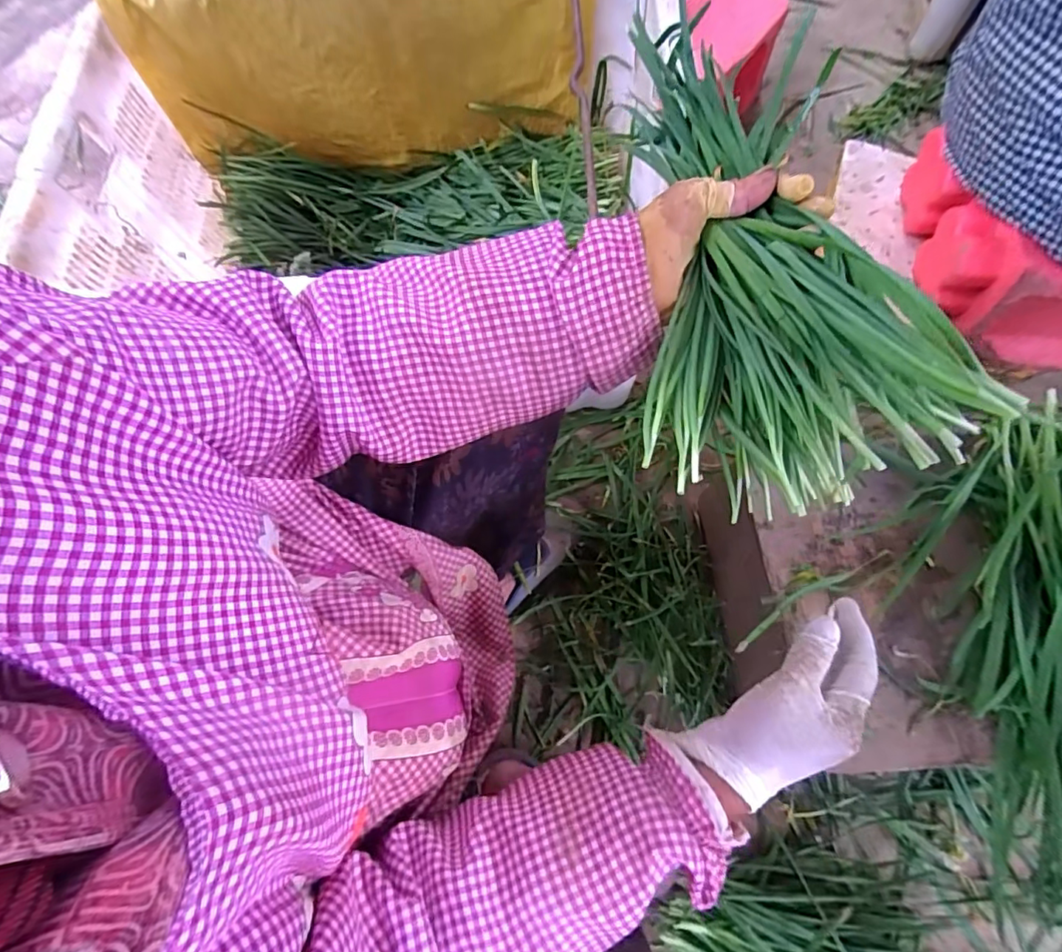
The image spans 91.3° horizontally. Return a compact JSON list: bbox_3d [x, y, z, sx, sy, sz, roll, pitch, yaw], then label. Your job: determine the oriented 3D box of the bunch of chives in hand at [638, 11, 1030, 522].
[{"bbox_3d":[0.127,-0.137,0.319,0.141,0.054,0.313,-21,70,31],"label":"bunch of chives in hand"}]

